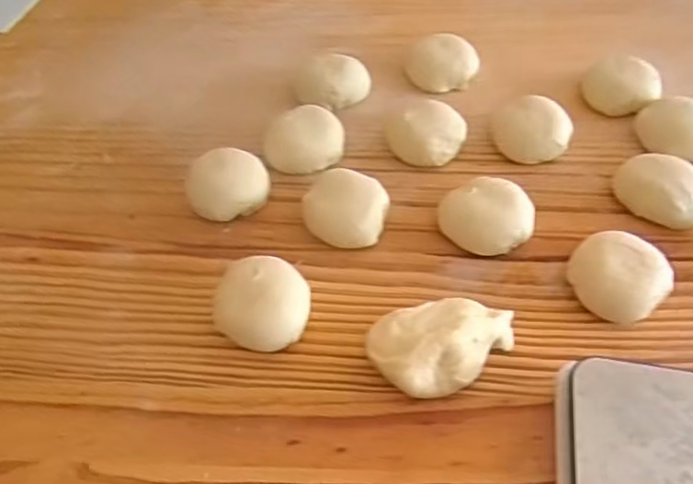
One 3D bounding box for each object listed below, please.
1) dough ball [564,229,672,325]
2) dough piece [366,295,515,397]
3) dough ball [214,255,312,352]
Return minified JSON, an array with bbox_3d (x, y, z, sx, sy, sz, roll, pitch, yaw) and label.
[{"bbox_3d":[0.190,0.024,0.434,0.063,0.028,0.057,35,62,25],"label":"dough ball"},{"bbox_3d":[0.064,0.068,0.405,0.096,0.028,0.056,-13,54,-7],"label":"dough piece"},{"bbox_3d":[-0.057,0.043,0.433,0.061,0.032,0.061,0,51,1],"label":"dough ball"}]

